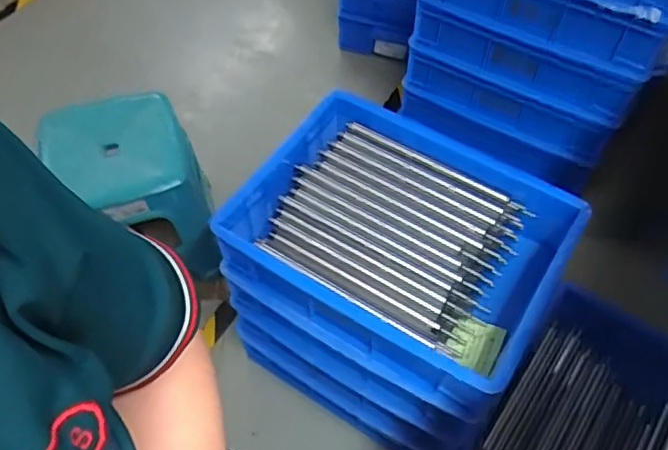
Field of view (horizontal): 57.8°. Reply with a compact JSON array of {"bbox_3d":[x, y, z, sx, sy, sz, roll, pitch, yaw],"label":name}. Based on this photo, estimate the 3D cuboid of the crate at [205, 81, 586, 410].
[{"bbox_3d":[0.076,0.013,0.826,0.412,0.121,0.299,28,60,18],"label":"crate"}]

